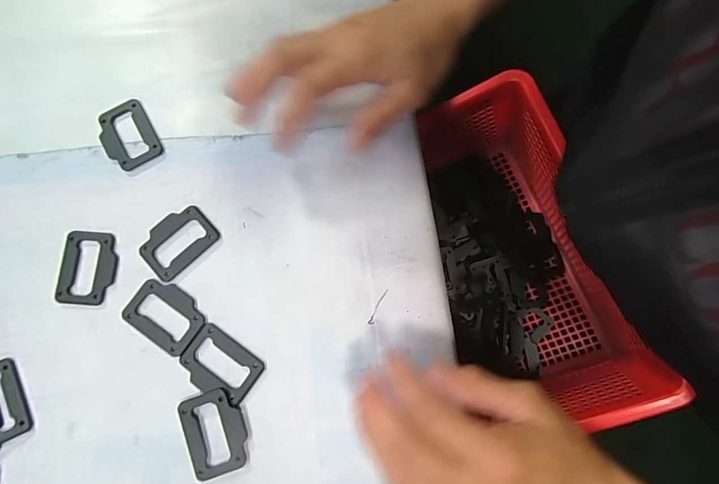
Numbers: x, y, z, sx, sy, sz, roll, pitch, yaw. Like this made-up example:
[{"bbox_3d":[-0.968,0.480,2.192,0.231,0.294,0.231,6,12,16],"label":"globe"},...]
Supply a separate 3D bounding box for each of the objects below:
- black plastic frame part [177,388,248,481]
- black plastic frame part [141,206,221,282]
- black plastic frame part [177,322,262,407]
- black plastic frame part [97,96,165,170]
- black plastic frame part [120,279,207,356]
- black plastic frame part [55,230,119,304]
[{"bbox_3d":[-0.095,0.124,0.258,0.039,0.005,0.052,-20,80,-2],"label":"black plastic frame part"},{"bbox_3d":[-0.130,-0.001,0.282,0.051,0.004,0.038,-43,82,-6],"label":"black plastic frame part"},{"bbox_3d":[-0.094,0.083,0.267,0.051,0.004,0.036,35,82,7],"label":"black plastic frame part"},{"bbox_3d":[-0.174,-0.079,0.299,0.038,0.004,0.051,-30,81,-4],"label":"black plastic frame part"},{"bbox_3d":[-0.134,0.050,0.274,0.052,0.004,0.038,34,82,7],"label":"black plastic frame part"},{"bbox_3d":[-0.192,0.018,0.281,0.038,0.004,0.051,3,80,2],"label":"black plastic frame part"}]

